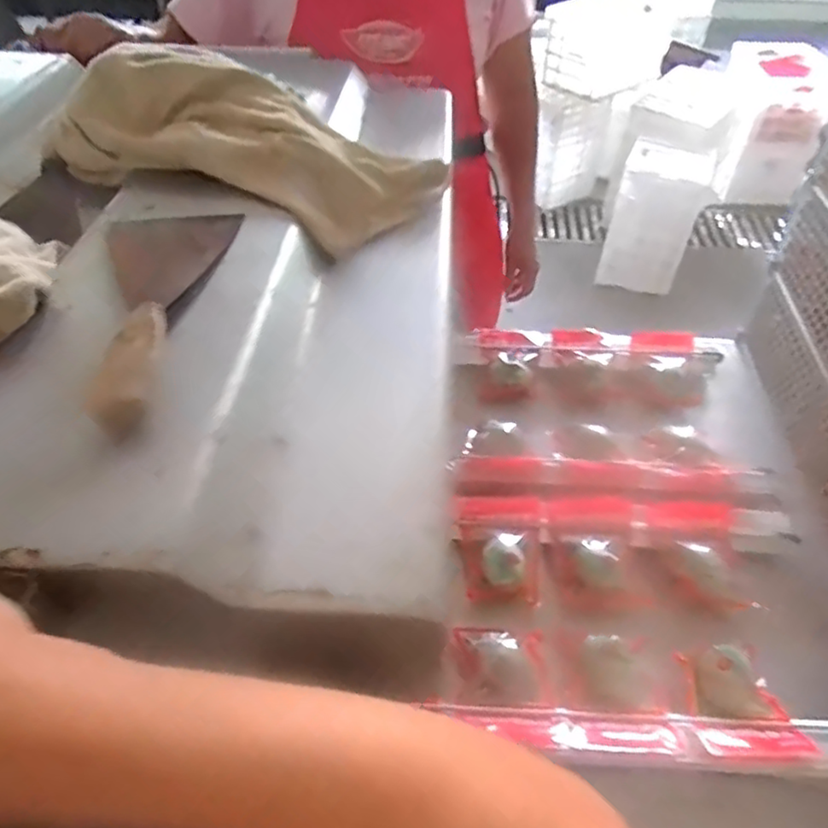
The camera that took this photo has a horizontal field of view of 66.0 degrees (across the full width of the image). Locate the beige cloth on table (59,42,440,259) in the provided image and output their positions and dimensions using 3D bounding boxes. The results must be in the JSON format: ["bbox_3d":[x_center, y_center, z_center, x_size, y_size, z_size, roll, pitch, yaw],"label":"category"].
[{"bbox_3d":[-0.143,-0.233,0.535,0.317,0.089,0.127,20,48,18],"label":"beige cloth on table"}]

